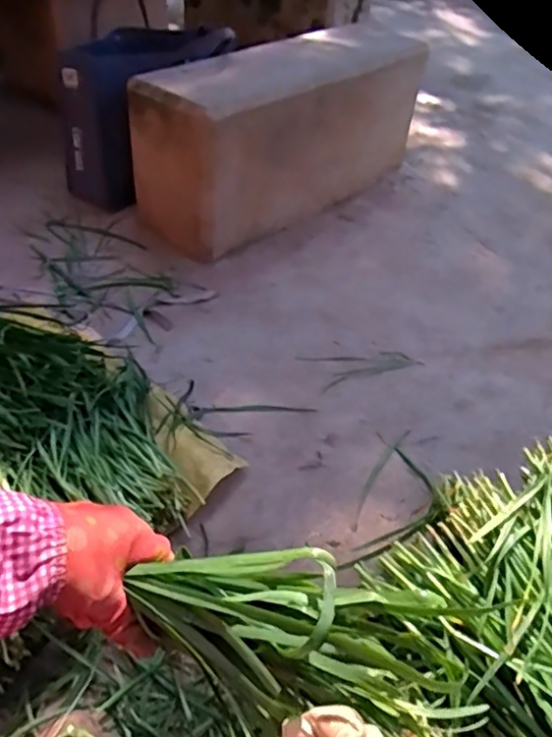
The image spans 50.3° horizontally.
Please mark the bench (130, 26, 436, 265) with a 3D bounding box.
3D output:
[{"bbox_3d":[0.035,-0.557,1.393,0.735,0.324,0.247,-34,58,-31],"label":"bench"}]

